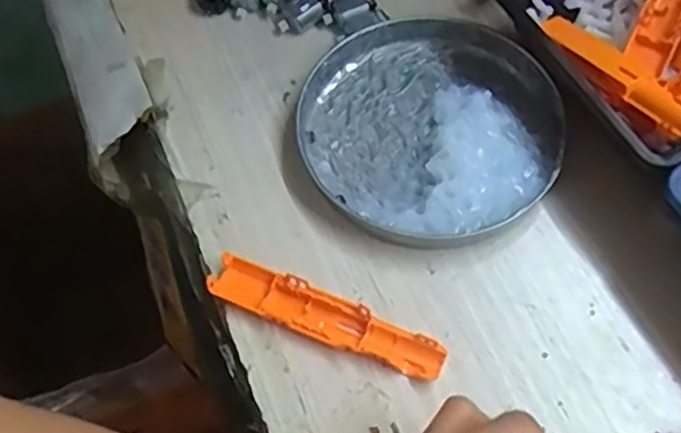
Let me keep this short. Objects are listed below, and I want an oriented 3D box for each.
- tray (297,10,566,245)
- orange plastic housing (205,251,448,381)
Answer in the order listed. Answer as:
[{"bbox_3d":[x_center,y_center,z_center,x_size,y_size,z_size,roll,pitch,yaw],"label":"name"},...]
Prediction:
[{"bbox_3d":[0.050,-0.055,0.409,0.141,0.021,0.147,-1,62,2],"label":"tray"},{"bbox_3d":[-0.007,0.051,0.362,0.121,0.009,0.025,21,70,13],"label":"orange plastic housing"}]

